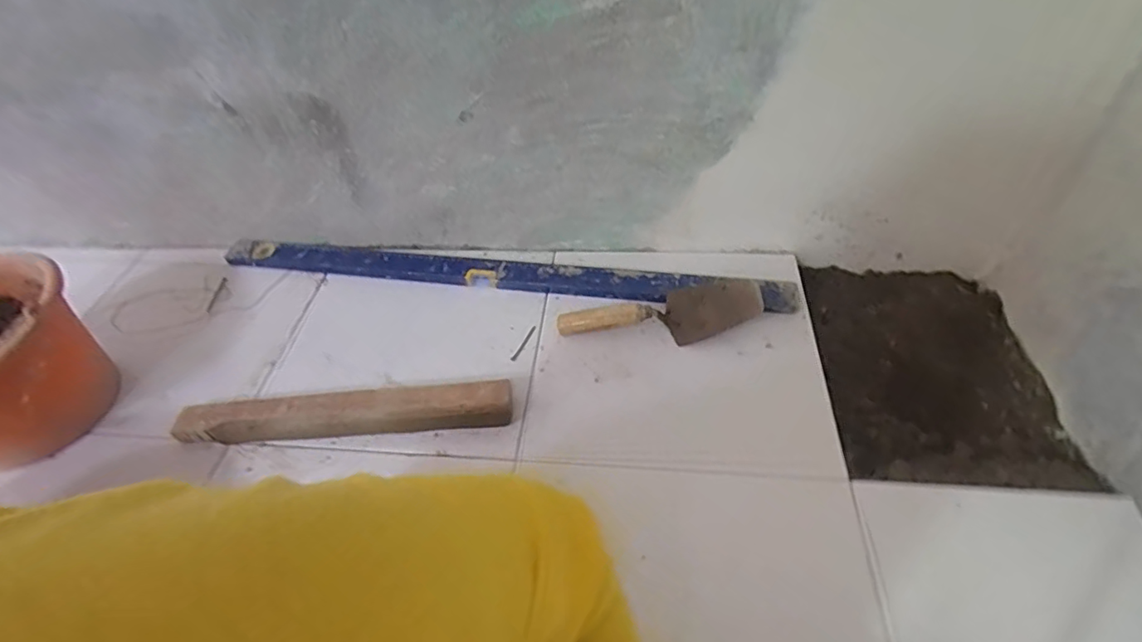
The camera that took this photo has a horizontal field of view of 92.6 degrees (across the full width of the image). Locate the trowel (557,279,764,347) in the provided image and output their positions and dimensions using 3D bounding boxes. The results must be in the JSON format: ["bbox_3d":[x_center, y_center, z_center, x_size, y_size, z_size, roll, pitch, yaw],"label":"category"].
[{"bbox_3d":[0.126,-0.008,0.797,0.286,0.059,0.086,-9,48,-1],"label":"trowel"}]

